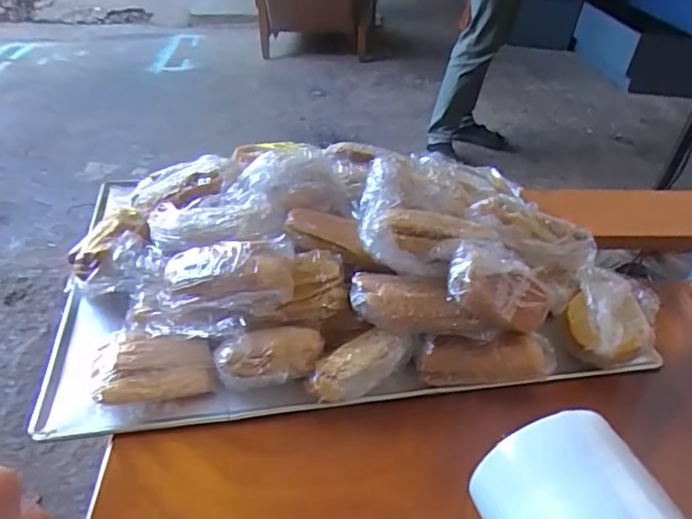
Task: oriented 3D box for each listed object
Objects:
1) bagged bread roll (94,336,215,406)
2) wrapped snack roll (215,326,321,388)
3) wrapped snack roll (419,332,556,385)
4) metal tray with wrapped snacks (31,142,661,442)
[{"bbox_3d":[-0.126,0.074,0.364,0.073,0.027,0.042,-6,37,-16],"label":"bagged bread roll"},{"bbox_3d":[-0.052,0.069,0.374,0.070,0.033,0.028,-1,36,-12],"label":"wrapped snack roll"},{"bbox_3d":[0.103,0.072,0.392,0.099,0.035,0.029,-1,36,-12],"label":"wrapped snack roll"},{"bbox_3d":[0.002,-0.003,0.419,0.418,0.109,0.200,-1,36,-12],"label":"metal tray with wrapped snacks"}]

